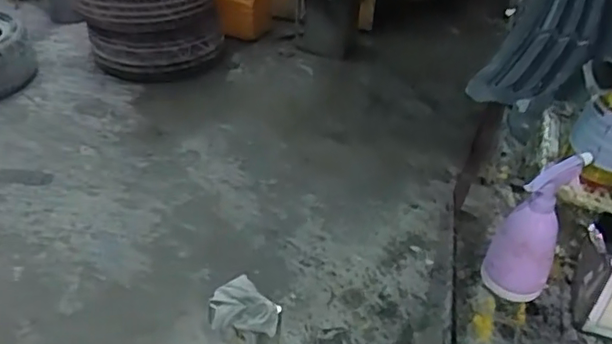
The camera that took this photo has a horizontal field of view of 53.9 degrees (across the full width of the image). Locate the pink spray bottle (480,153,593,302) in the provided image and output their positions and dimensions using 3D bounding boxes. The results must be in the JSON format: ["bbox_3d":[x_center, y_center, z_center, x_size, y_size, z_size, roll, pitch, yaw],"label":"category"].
[{"bbox_3d":[0.294,0.073,0.789,0.083,0.194,0.085,19,40,22],"label":"pink spray bottle"}]

